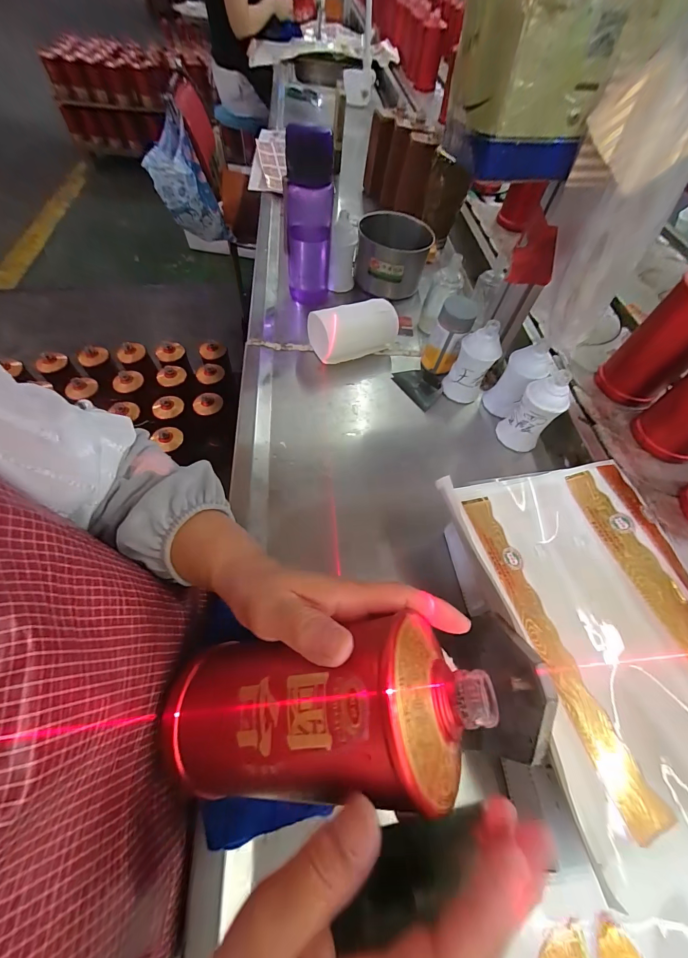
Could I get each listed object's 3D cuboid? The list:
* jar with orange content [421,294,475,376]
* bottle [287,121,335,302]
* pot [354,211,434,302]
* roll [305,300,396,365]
[{"bbox_3d":[0.156,-0.215,0.525,0.045,0.105,0.053,-36,68,-23],"label":"jar with orange content"},{"bbox_3d":[-0.057,-0.401,0.554,0.071,0.236,0.083,-6,60,-8],"label":"bottle"},{"bbox_3d":[0.092,-0.431,0.661,0.135,0.088,0.145,7,59,-1],"label":"pot"},{"bbox_3d":[0.014,-0.235,0.560,0.140,0.068,0.065,-18,62,-15],"label":"roll"}]

